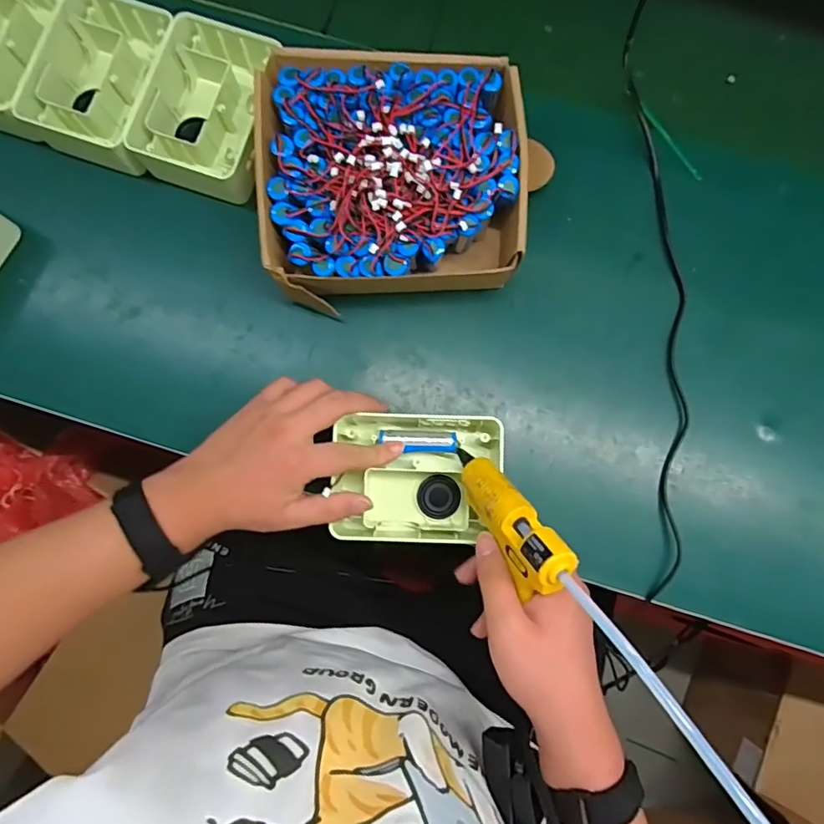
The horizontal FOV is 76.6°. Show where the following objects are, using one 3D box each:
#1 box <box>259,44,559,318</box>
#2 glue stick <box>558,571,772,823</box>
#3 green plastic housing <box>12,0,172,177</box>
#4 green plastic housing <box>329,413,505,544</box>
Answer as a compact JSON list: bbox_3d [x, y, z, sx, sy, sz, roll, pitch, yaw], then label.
[{"bbox_3d":[-0.003,-0.202,0.464,0.245,0.100,0.211,-2,85,1],"label":"box"},{"bbox_3d":[0.143,0.164,0.286,0.009,0.009,0.181,-32,55,-7],"label":"glue stick"},{"bbox_3d":[-0.287,-0.311,0.500,0.106,0.061,0.150,17,86,2],"label":"green plastic housing"},{"bbox_3d":[0.007,0.058,0.450,0.142,0.047,0.107,3,78,1],"label":"green plastic housing"}]

